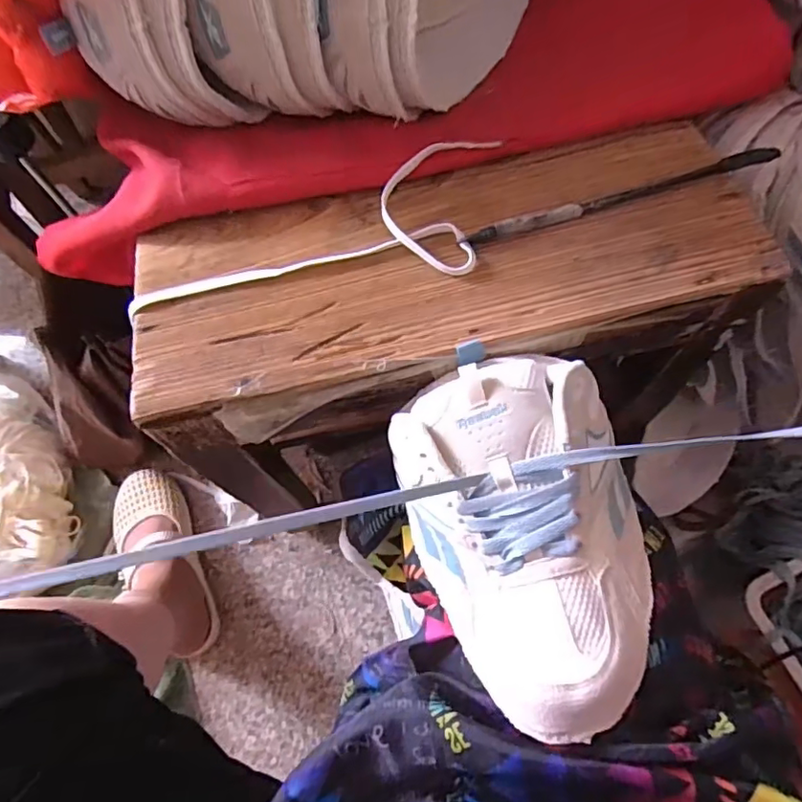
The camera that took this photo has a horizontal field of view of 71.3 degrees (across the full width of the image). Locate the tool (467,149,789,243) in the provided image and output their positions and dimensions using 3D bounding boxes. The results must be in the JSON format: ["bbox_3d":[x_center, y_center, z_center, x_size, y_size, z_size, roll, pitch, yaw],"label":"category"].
[{"bbox_3d":[0.149,-0.139,0.383,0.225,0.011,0.011,-17,70,-4],"label":"tool"}]

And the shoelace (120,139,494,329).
[{"bbox_3d":[-0.054,-0.112,0.378,0.266,0.019,0.097,-13,69,-3],"label":"shoelace"}]

